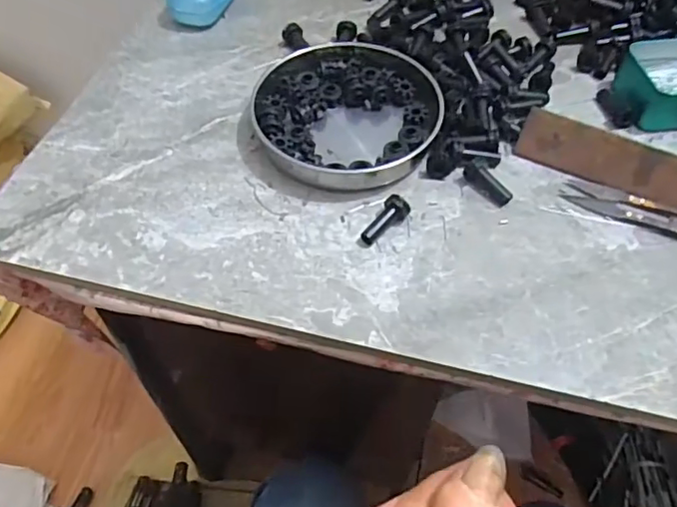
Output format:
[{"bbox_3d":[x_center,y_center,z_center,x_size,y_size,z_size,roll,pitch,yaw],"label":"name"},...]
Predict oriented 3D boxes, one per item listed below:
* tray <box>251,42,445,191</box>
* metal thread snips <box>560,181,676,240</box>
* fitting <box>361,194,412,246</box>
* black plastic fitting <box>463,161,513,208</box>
[{"bbox_3d":[0.006,-0.110,0.443,0.133,0.025,0.137,0,54,0],"label":"tray"},{"bbox_3d":[0.214,-0.026,0.399,0.113,0.008,0.023,20,57,14],"label":"metal thread snips"},{"bbox_3d":[0.031,-0.022,0.394,0.016,0.011,0.040,38,75,24],"label":"fitting"},{"bbox_3d":[0.105,-0.051,0.411,0.012,0.016,0.038,-31,60,-20],"label":"black plastic fitting"}]

